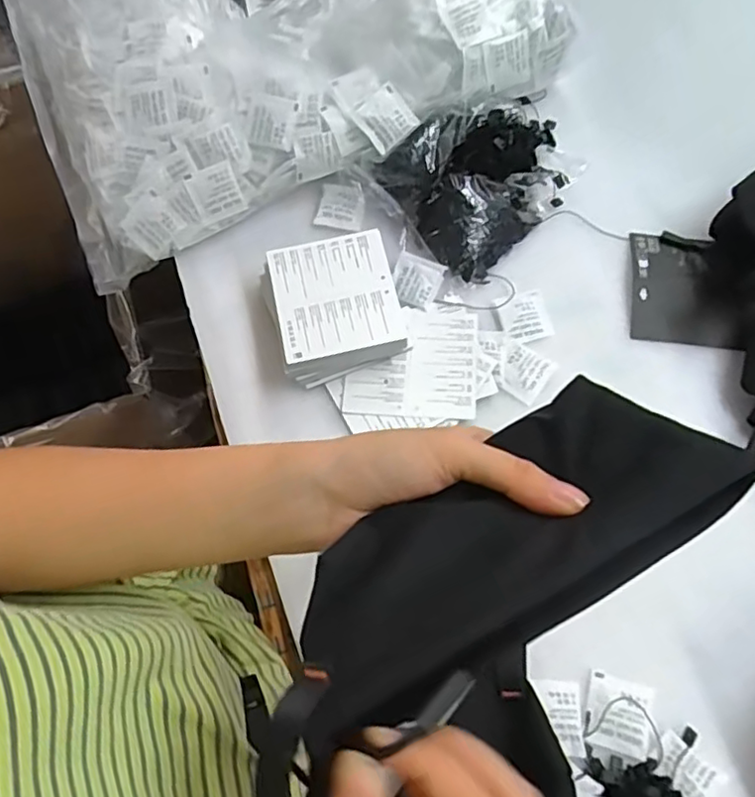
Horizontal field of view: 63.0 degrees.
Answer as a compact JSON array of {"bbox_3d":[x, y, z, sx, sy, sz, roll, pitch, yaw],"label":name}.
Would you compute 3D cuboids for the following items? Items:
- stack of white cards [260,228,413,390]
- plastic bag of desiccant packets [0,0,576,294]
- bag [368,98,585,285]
[{"bbox_3d":[-0.033,-0.072,0.474,0.096,0.037,0.103,-16,70,-4],"label":"stack of white cards"},{"bbox_3d":[-0.105,-0.347,0.555,0.456,0.073,0.374,-27,72,-8],"label":"plastic bag of desiccant packets"},{"bbox_3d":[0.091,-0.181,0.503,0.145,0.051,0.115,-34,73,-10],"label":"bag"}]

